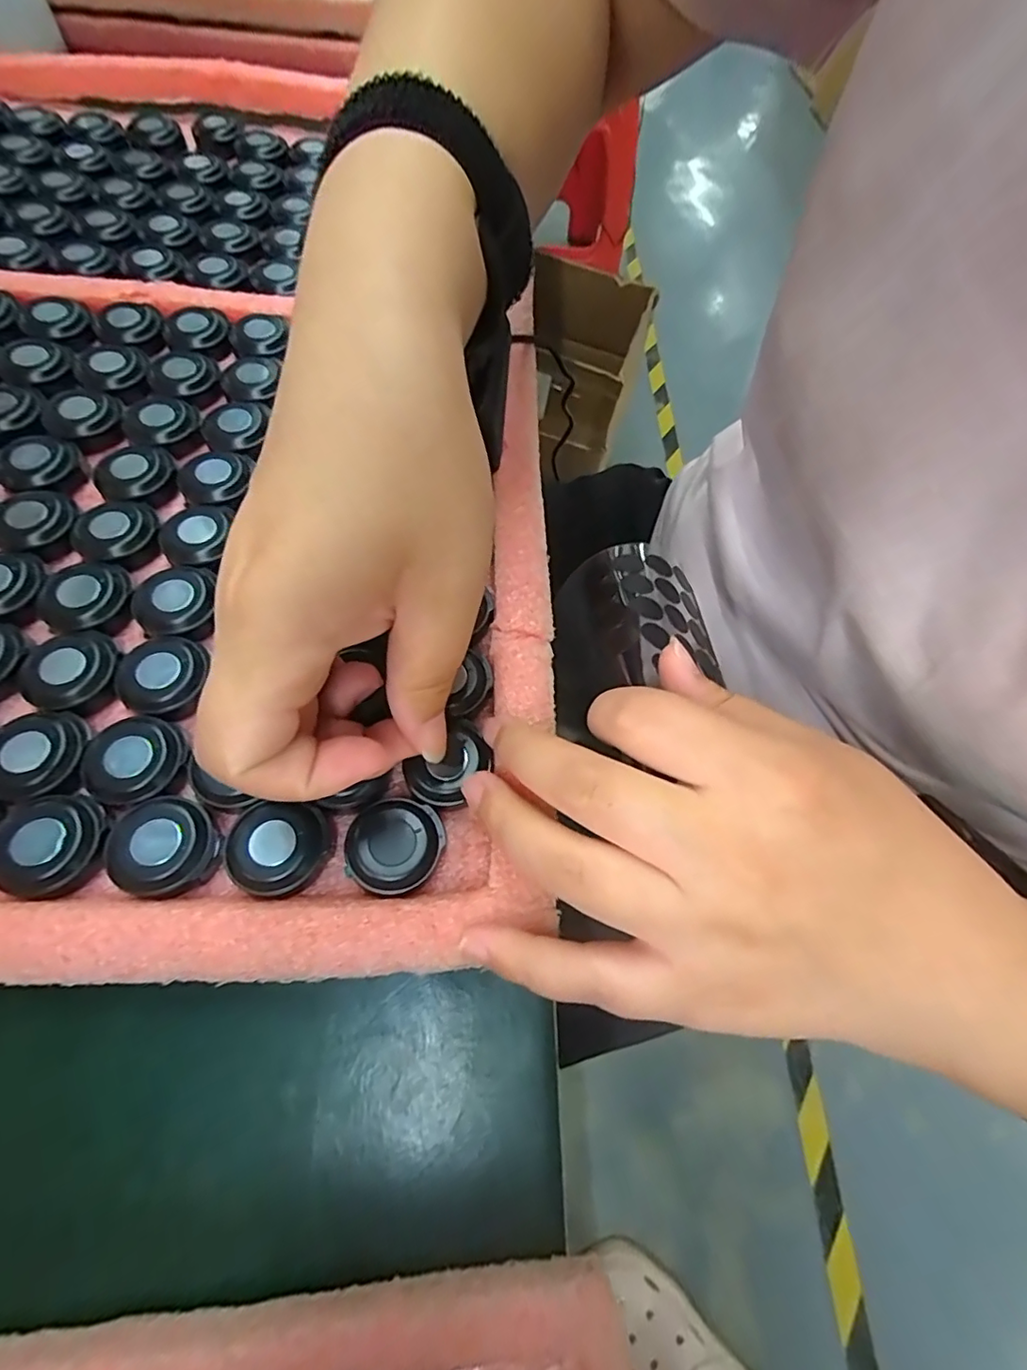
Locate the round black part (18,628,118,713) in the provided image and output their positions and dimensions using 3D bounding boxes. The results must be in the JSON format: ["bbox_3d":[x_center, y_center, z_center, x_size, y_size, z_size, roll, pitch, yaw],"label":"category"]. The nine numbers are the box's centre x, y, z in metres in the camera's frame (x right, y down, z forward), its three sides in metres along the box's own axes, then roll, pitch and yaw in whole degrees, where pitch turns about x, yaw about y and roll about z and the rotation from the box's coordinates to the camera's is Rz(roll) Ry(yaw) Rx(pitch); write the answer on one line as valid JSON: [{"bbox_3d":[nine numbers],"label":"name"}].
[{"bbox_3d":[-0.152,-0.006,0.194,0.027,0.008,0.030,34,65,9],"label":"round black part"}]

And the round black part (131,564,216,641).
[{"bbox_3d":[-0.126,-0.030,0.211,0.028,0.010,0.030,3,64,-6],"label":"round black part"}]

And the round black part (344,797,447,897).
[{"bbox_3d":[-0.037,0.050,0.179,0.030,0.007,0.028,3,64,-6],"label":"round black part"}]

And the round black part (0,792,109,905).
[{"bbox_3d":[-0.139,0.048,0.169,0.027,0.010,0.031,16,64,1],"label":"round black part"}]

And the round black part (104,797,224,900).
[{"bbox_3d":[-0.107,0.049,0.172,0.030,0.007,0.028,3,64,-6],"label":"round black part"}]

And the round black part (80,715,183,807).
[{"bbox_3d":[-0.122,0.024,0.182,0.027,0.007,0.028,3,64,-6],"label":"round black part"}]

